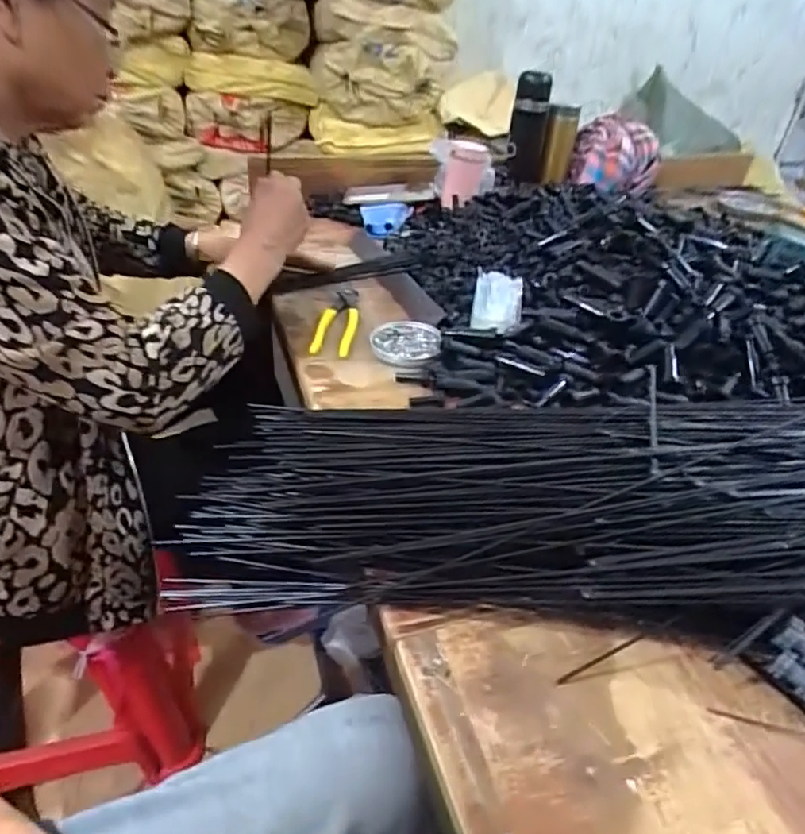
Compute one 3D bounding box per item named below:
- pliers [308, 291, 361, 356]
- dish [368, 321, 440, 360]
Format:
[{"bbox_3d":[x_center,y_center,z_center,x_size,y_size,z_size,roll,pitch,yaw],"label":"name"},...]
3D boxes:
[{"bbox_3d":[-0.082,-0.124,0.769,0.047,0.021,0.168,5,37,1],"label":"pliers"},{"bbox_3d":[0.005,-0.096,0.741,0.085,0.011,0.081,8,37,6],"label":"dish"}]

